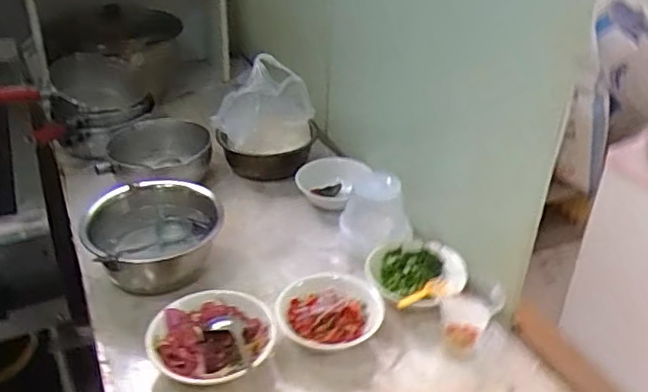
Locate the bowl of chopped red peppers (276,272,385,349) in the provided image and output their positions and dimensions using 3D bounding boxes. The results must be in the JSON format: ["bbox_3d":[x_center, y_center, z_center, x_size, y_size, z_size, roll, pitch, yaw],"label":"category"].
[{"bbox_3d":[0.008,0.165,0.904,0.148,0.052,0.123,7,34,10],"label":"bowl of chopped red peppers"}]

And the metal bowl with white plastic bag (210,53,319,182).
[{"bbox_3d":[-0.116,-0.140,1.259,0.201,0.181,0.198,-1,34,-2],"label":"metal bowl with white plastic bag"}]

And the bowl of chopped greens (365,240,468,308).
[{"bbox_3d":[0.134,0.116,0.950,0.138,0.060,0.126,0,34,0],"label":"bowl of chopped greens"}]

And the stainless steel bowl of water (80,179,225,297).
[{"bbox_3d":[-0.274,0.053,1.047,0.218,0.079,0.207,-4,34,-6],"label":"stainless steel bowl of water"}]

